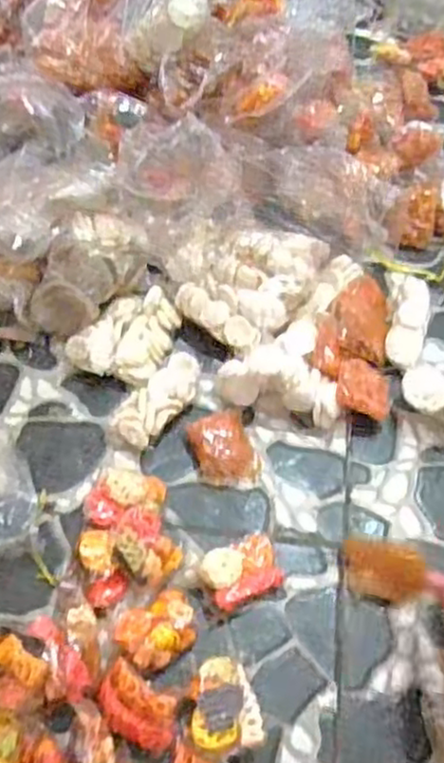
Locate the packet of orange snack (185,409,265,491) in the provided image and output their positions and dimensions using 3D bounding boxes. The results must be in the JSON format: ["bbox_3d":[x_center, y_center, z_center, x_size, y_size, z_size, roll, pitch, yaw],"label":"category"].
[{"bbox_3d":[0.003,0.068,0.702,0.060,0.025,0.075,-13,60,-13],"label":"packet of orange snack"}]

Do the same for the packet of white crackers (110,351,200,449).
[{"bbox_3d":[-0.062,0.020,0.723,0.047,0.034,0.109,38,63,18],"label":"packet of white crackers"}]

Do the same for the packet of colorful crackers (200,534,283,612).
[{"bbox_3d":[0.019,0.171,0.642,0.069,0.021,0.051,-22,62,-17],"label":"packet of colorful crackers"}]

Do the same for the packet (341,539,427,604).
[{"bbox_3d":[0.149,0.172,0.653,0.071,0.019,0.051,9,58,1],"label":"packet"}]

